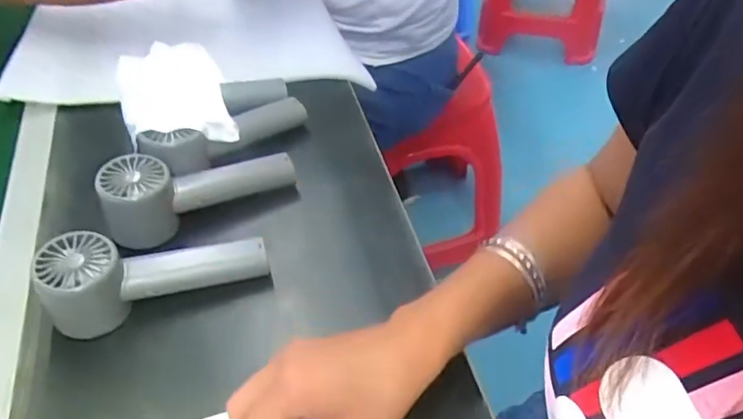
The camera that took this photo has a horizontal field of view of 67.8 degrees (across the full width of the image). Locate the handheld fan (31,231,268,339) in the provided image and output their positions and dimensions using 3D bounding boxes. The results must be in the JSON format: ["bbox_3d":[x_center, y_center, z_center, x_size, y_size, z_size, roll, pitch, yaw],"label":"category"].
[{"bbox_3d":[-0.156,0.050,0.410,0.158,0.056,0.055,-7,47,-19],"label":"handheld fan"}]

